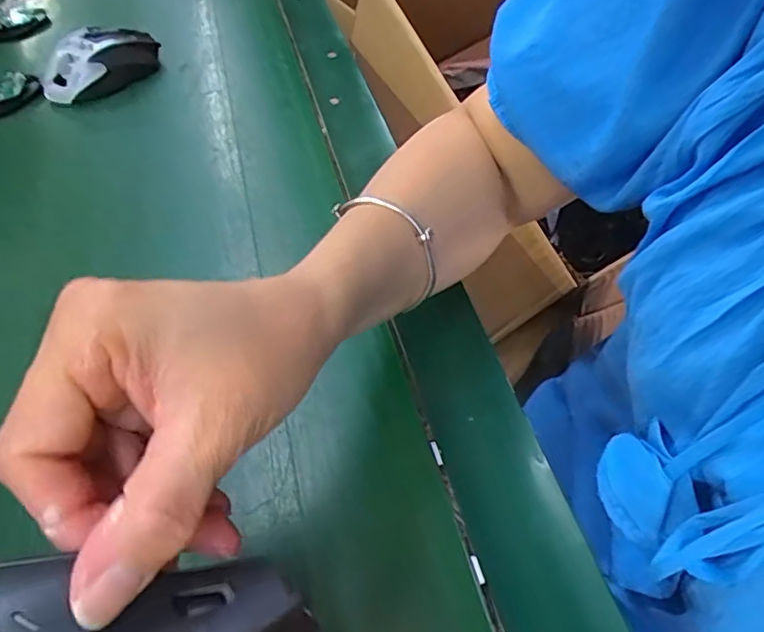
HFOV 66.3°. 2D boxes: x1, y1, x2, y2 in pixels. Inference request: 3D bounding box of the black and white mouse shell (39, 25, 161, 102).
[{"bbox_3d":[-0.268,-0.241,0.557,0.114,0.045,0.058,-28,54,-20],"label":"black and white mouse shell"}]

